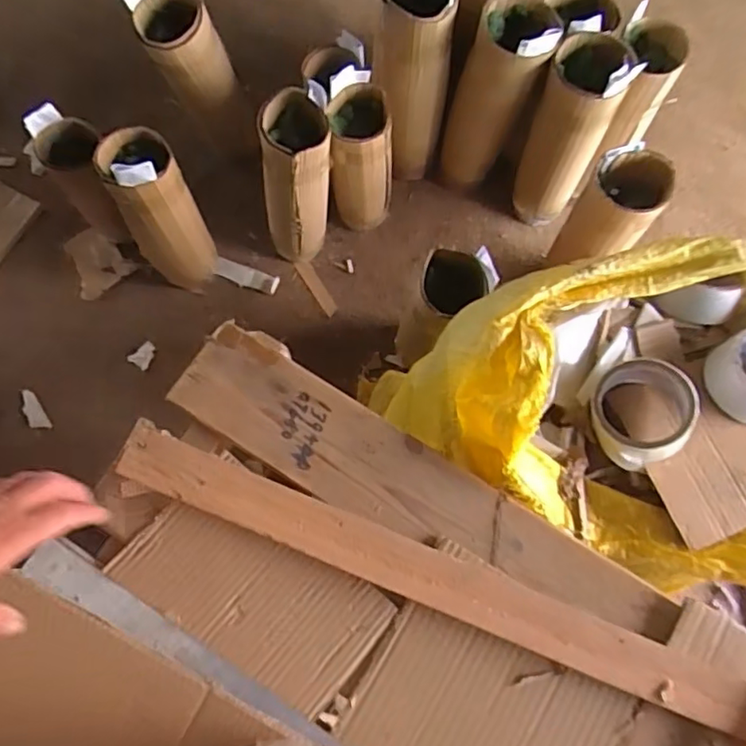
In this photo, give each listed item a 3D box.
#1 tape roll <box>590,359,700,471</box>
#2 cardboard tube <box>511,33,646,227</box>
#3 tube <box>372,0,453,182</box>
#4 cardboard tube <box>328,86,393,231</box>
[{"bbox_3d":[0.257,0.041,0.570,0.092,0.053,0.101,-13,67,13],"label":"tape roll"},{"bbox_3d":[0.363,-0.448,1.159,0.139,0.470,0.097,32,76,6],"label":"cardboard tube"},{"bbox_3d":[0.071,-0.579,1.215,0.133,0.448,0.124,-6,75,-4],"label":"tube"},{"bbox_3d":[-0.022,-0.409,1.220,0.110,0.384,0.101,1,75,-3],"label":"cardboard tube"}]

